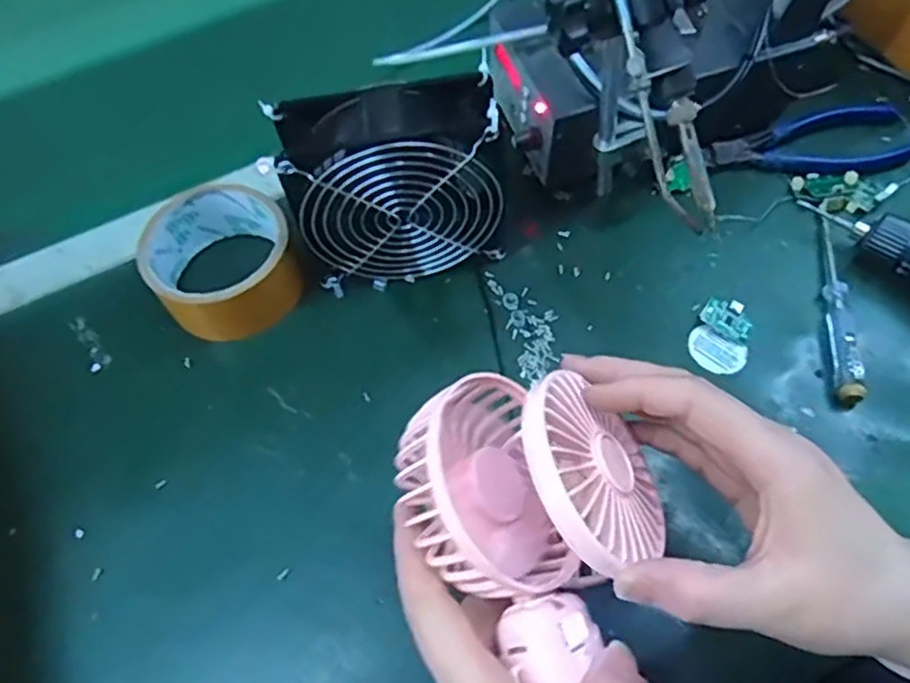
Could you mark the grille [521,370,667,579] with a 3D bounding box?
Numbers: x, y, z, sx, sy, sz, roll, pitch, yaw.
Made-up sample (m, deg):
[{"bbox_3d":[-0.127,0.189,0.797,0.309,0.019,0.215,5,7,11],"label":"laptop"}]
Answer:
[{"bbox_3d":[0.059,0.055,0.277,0.084,0.014,0.075,36,43,-22],"label":"grille"}]

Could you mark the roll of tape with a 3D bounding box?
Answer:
[{"bbox_3d":[-0.143,-0.050,0.423,0.089,0.045,0.087,-1,62,2],"label":"roll of tape"}]

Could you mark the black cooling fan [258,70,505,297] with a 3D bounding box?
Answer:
[{"bbox_3d":[-0.033,-0.088,0.400,0.116,0.117,0.052,-9,62,-2],"label":"black cooling fan"}]

